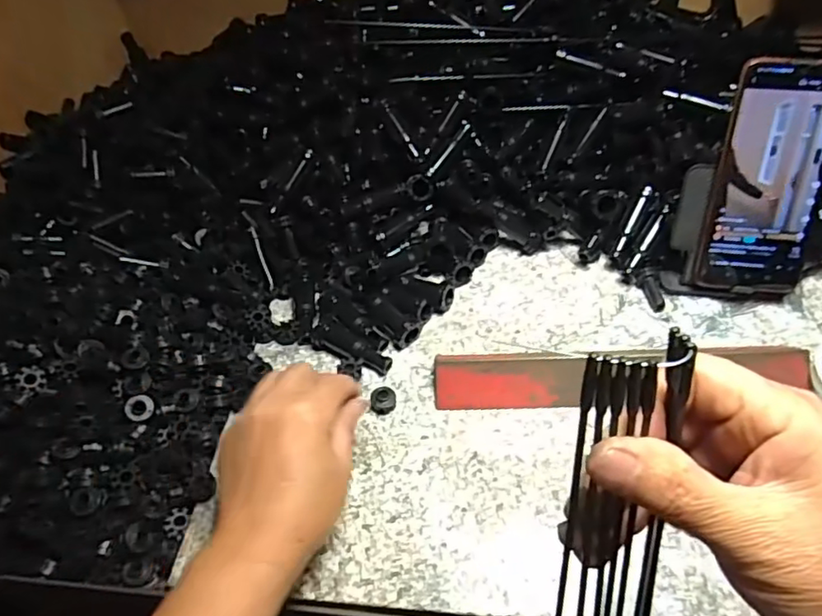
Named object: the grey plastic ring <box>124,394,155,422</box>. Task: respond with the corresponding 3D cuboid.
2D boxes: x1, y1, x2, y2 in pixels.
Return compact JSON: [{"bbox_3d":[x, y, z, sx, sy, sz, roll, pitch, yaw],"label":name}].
[{"bbox_3d":[-0.190,0.070,0.417,0.018,0.005,0.019,8,68,-21],"label":"grey plastic ring"}]

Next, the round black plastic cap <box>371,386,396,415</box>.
[{"bbox_3d":[-0.020,0.066,0.431,0.017,0.011,0.019,1,47,7],"label":"round black plastic cap"}]

